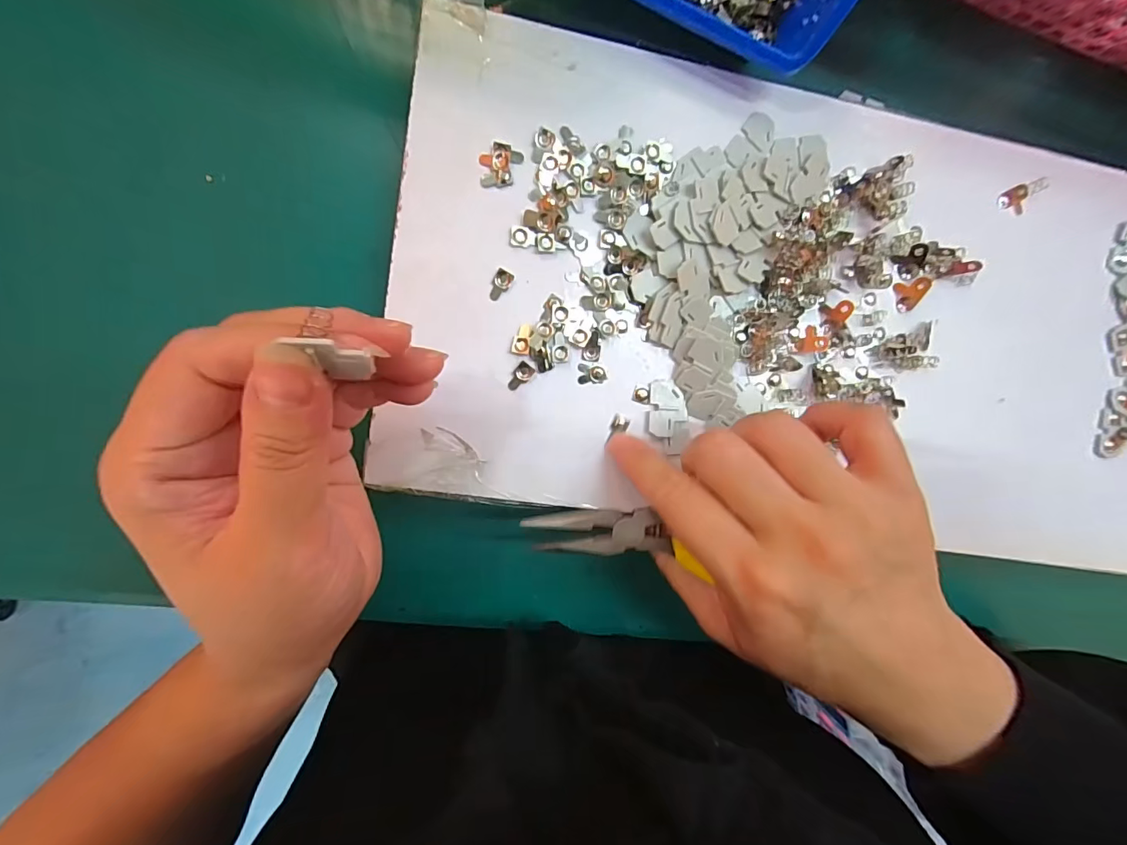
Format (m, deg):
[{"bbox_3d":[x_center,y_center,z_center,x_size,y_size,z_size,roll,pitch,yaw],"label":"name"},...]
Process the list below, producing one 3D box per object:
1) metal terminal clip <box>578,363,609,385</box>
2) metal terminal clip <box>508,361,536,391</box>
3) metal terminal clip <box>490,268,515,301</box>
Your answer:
[{"bbox_3d":[0.014,-0.022,0.216,0.013,0.004,0.009,4,94,-8],"label":"metal terminal clip"},{"bbox_3d":[-0.019,-0.020,0.211,0.008,0.004,0.014,31,90,-9],"label":"metal terminal clip"},{"bbox_3d":[-0.027,-0.060,0.208,0.008,0.004,0.014,26,91,-9],"label":"metal terminal clip"}]

